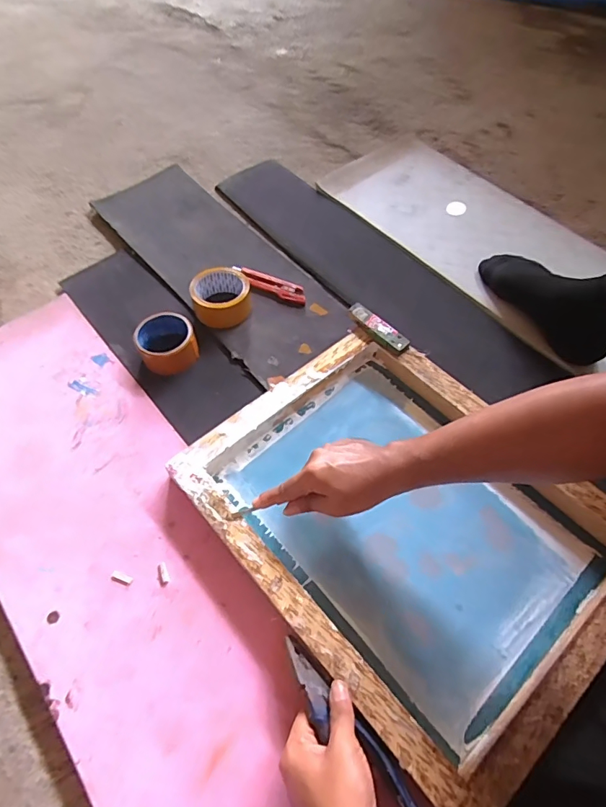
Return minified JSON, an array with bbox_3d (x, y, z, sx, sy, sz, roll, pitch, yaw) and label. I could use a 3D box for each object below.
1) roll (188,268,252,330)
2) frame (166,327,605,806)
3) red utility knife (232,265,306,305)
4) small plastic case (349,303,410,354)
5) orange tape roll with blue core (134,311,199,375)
[{"bbox_3d":[-0.134,-0.183,0.740,0.091,0.052,0.089,-2,60,-1],"label":"roll"},{"bbox_3d":[0.120,0.131,0.545,0.356,0.049,0.464,-38,67,-20],"label":"frame"},{"bbox_3d":[-0.057,-0.210,0.787,0.143,0.017,0.036,24,62,13],"label":"red utility knife"},{"bbox_3d":[0.111,-0.114,0.681,0.025,0.021,0.108,-39,65,-21],"label":"small plastic case"},{"bbox_3d":[-0.213,-0.097,0.701,0.086,0.049,0.086,0,60,0],"label":"orange tape roll with blue core"}]

